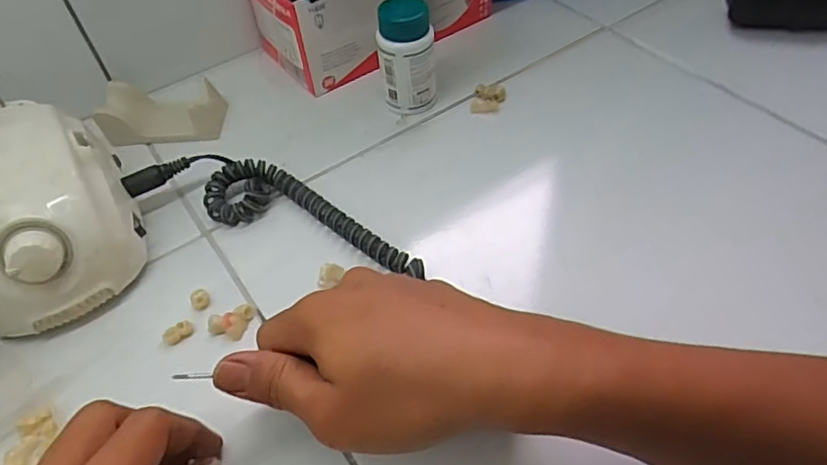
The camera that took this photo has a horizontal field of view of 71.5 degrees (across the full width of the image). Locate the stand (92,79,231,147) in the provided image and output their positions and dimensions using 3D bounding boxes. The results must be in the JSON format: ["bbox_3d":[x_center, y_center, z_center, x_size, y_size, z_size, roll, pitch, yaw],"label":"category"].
[{"bbox_3d":[-0.206,-0.100,0.474,0.089,0.029,0.055,-4,49,2],"label":"stand"}]

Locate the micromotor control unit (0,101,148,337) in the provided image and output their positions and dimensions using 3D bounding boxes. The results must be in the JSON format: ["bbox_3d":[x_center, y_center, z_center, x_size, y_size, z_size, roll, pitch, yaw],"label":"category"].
[{"bbox_3d":[-0.242,-0.012,0.368,0.103,0.081,0.134,-24,52,-15],"label":"micromotor control unit"}]

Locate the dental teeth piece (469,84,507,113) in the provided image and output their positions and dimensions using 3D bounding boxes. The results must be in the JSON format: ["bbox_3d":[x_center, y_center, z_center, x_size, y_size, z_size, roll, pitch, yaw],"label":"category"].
[{"bbox_3d":[0.062,-0.110,0.476,0.025,0.012,0.028,10,51,13],"label":"dental teeth piece"}]

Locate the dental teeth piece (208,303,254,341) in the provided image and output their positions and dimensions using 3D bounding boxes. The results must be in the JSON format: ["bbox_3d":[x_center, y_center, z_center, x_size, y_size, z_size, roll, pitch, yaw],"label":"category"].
[{"bbox_3d":[-0.112,0.054,0.352,0.023,0.010,0.023,-2,49,3],"label":"dental teeth piece"}]

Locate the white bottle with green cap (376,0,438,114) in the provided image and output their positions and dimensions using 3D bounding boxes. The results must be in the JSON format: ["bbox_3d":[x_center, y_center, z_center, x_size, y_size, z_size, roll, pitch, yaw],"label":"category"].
[{"bbox_3d":[-0.004,-0.135,0.450,0.042,0.085,0.035,-2,49,3],"label":"white bottle with green cap"}]

